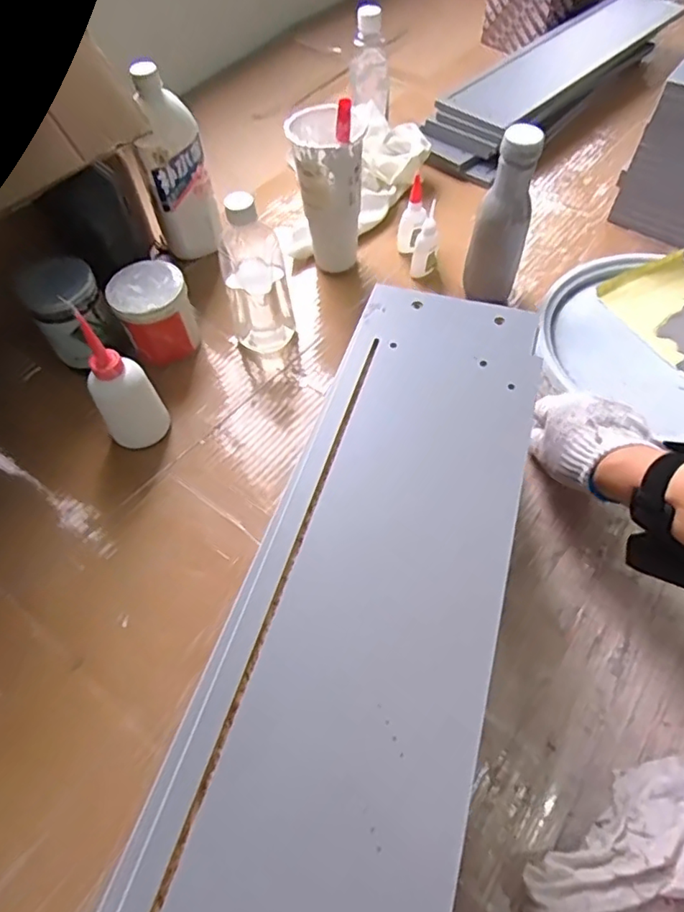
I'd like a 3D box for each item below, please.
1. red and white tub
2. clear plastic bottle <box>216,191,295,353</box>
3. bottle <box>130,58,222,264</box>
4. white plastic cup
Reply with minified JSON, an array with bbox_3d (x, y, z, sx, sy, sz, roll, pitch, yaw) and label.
[{"bbox_3d":[-0.215,-0.166,0.642,0.080,0.083,0.083,-1,57,1],"label":"red and white tub"},{"bbox_3d":[-0.097,-0.198,0.612,0.070,0.179,0.083,-10,57,-5],"label":"clear plastic bottle"},{"bbox_3d":[-0.204,-0.346,0.678,0.082,0.197,0.063,-10,57,-5],"label":"bottle"},{"bbox_3d":[-0.018,-0.307,0.680,0.078,0.182,0.082,-6,57,-2],"label":"white plastic cup"}]

